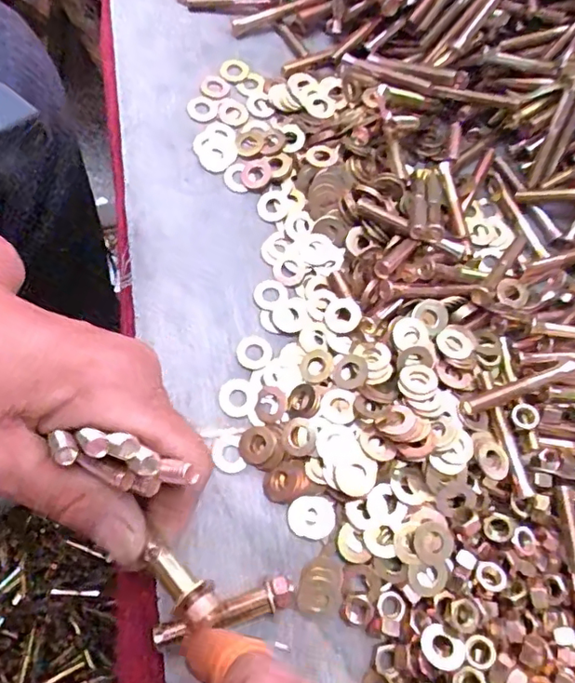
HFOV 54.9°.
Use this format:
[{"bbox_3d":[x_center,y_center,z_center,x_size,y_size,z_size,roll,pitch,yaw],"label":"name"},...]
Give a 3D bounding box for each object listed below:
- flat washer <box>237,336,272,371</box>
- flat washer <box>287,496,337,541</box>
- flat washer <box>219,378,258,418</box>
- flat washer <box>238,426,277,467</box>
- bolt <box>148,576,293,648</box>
[{"bbox_3d":[-0.015,0.005,0.260,0.016,0.004,0.017,2,71,-5],"label":"flat washer"},{"bbox_3d":[0.010,0.074,0.233,0.020,0.004,0.017,14,70,0],"label":"flat washer"},{"bbox_3d":[-0.023,0.026,0.253,0.017,0.004,0.017,2,71,-5],"label":"flat washer"},{"bbox_3d":[-0.014,0.046,0.244,0.016,0.004,0.016,2,71,-5],"label":"flat washer"},{"bbox_3d":[-0.025,0.106,0.217,0.056,0.010,0.011,-15,73,-10],"label":"bolt"}]

